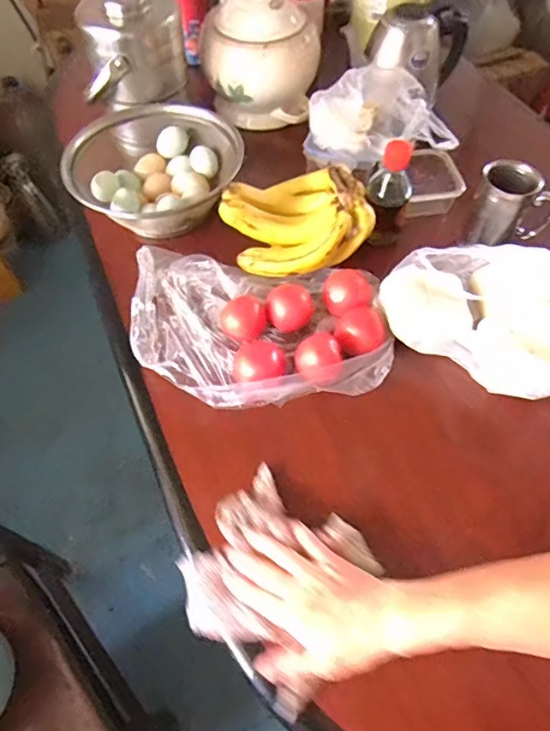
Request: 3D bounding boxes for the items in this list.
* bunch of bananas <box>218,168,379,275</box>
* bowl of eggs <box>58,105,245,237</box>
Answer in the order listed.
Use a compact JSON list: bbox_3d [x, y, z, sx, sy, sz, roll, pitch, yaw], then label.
[{"bbox_3d":[0.028,-0.201,0.645,0.176,0.085,0.153,-32,63,-19],"label":"bunch of bananas"},{"bbox_3d":[-0.163,-0.299,0.731,0.219,0.096,0.238,0,57,0],"label":"bowl of eggs"}]

